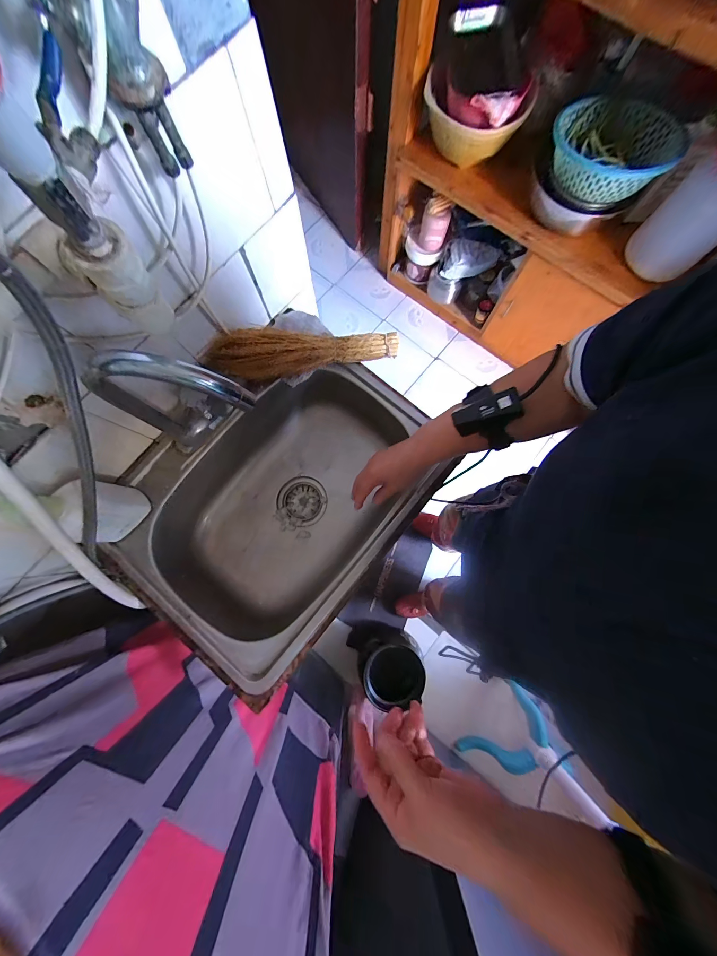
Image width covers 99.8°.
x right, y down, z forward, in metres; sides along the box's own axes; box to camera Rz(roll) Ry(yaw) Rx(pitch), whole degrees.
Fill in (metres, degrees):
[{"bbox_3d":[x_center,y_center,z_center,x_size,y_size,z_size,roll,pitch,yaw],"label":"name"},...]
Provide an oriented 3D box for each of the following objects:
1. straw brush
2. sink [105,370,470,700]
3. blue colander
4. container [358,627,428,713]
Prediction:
[{"bbox_3d":[-0.093,-0.218,0.508,0.316,0.061,0.064,-8,80,-2],"label":"straw brush"},{"bbox_3d":[-0.131,0.045,0.581,0.386,0.164,0.526,41,82,6],"label":"sink"},{"bbox_3d":[0.612,-0.799,0.732,0.226,0.096,0.270,-35,82,-6],"label":"blue colander"},{"bbox_3d":[0.104,0.615,0.991,0.196,0.141,0.192,11,80,1],"label":"container"}]

